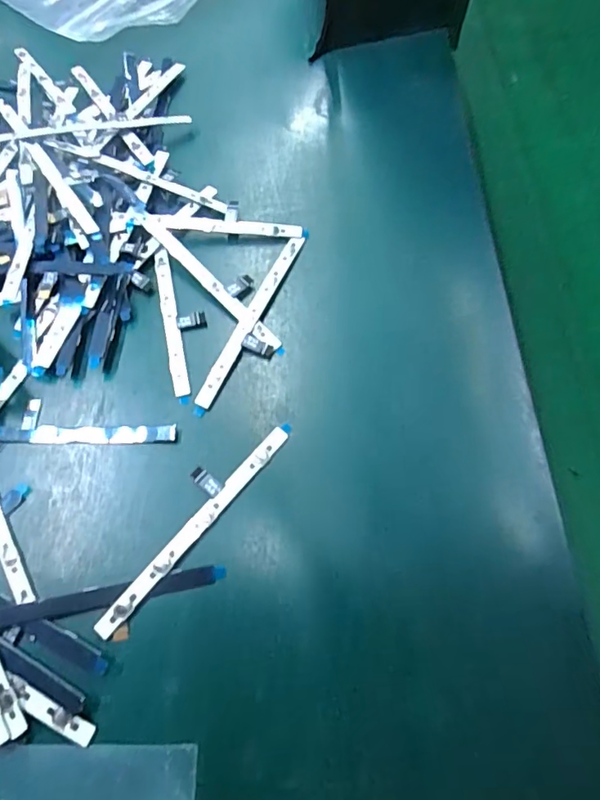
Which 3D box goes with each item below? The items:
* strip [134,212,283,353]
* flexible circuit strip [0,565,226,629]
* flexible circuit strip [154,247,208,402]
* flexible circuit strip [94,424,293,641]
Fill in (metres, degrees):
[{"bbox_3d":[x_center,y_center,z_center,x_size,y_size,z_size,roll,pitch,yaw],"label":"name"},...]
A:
[{"bbox_3d":[-0.024,-0.035,0.138,0.011,0.005,0.060,-42,74,-15],"label":"strip"},{"bbox_3d":[-0.047,0.044,0.106,0.061,0.004,0.004,-10,69,-4],"label":"flexible circuit strip"},{"bbox_3d":[-0.032,-0.022,0.135,0.011,0.004,0.047,-13,69,-5],"label":"flexible circuit strip"},{"bbox_3d":[-0.025,0.027,0.113,0.011,0.004,0.060,35,73,13],"label":"flexible circuit strip"}]

